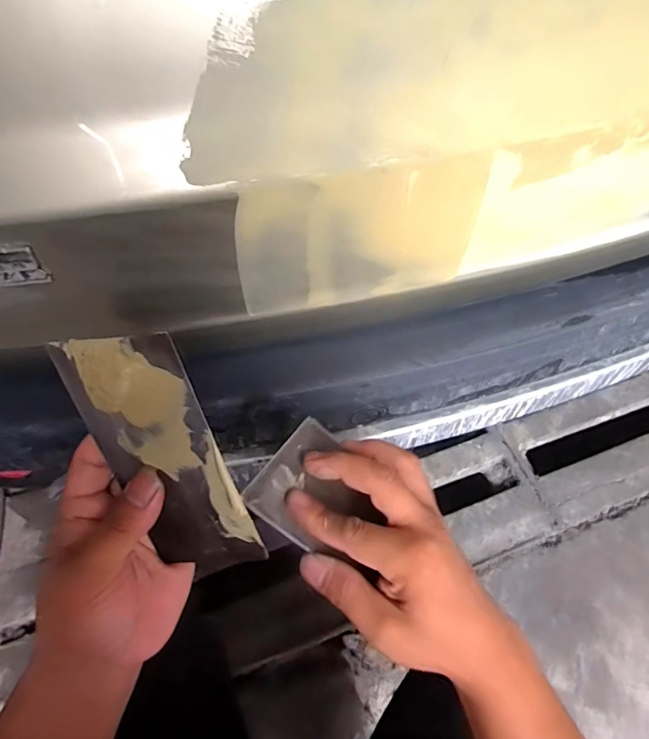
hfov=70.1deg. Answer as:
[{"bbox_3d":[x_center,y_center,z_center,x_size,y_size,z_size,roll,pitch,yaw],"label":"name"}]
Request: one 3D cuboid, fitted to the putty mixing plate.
[{"bbox_3d":[-0.082,0.048,0.232,0.071,0.136,0.012,-12,19,25],"label":"putty mixing plate"}]

